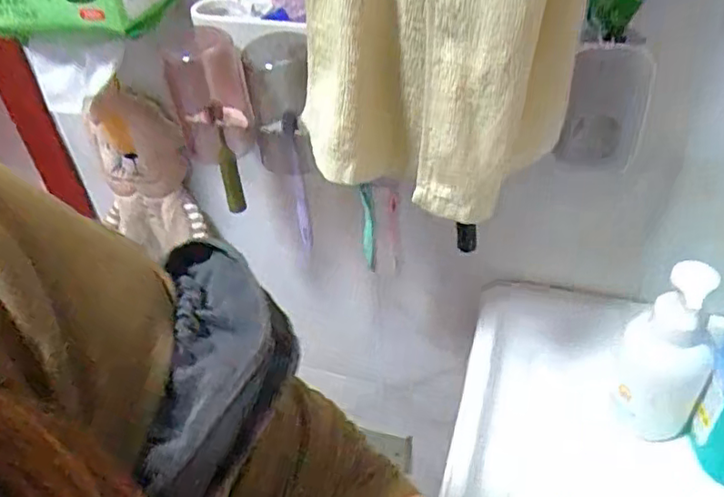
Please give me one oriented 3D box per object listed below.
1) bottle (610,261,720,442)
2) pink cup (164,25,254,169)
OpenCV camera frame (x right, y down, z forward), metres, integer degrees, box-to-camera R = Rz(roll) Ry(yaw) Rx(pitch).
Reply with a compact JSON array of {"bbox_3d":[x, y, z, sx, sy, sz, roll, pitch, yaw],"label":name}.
[{"bbox_3d":[0.277,0.101,0.559,0.052,0.188,0.071,-22,43,-23],"label":"bottle"},{"bbox_3d":[-0.150,-0.145,0.607,0.068,0.124,0.063,-1,39,1],"label":"pink cup"}]

